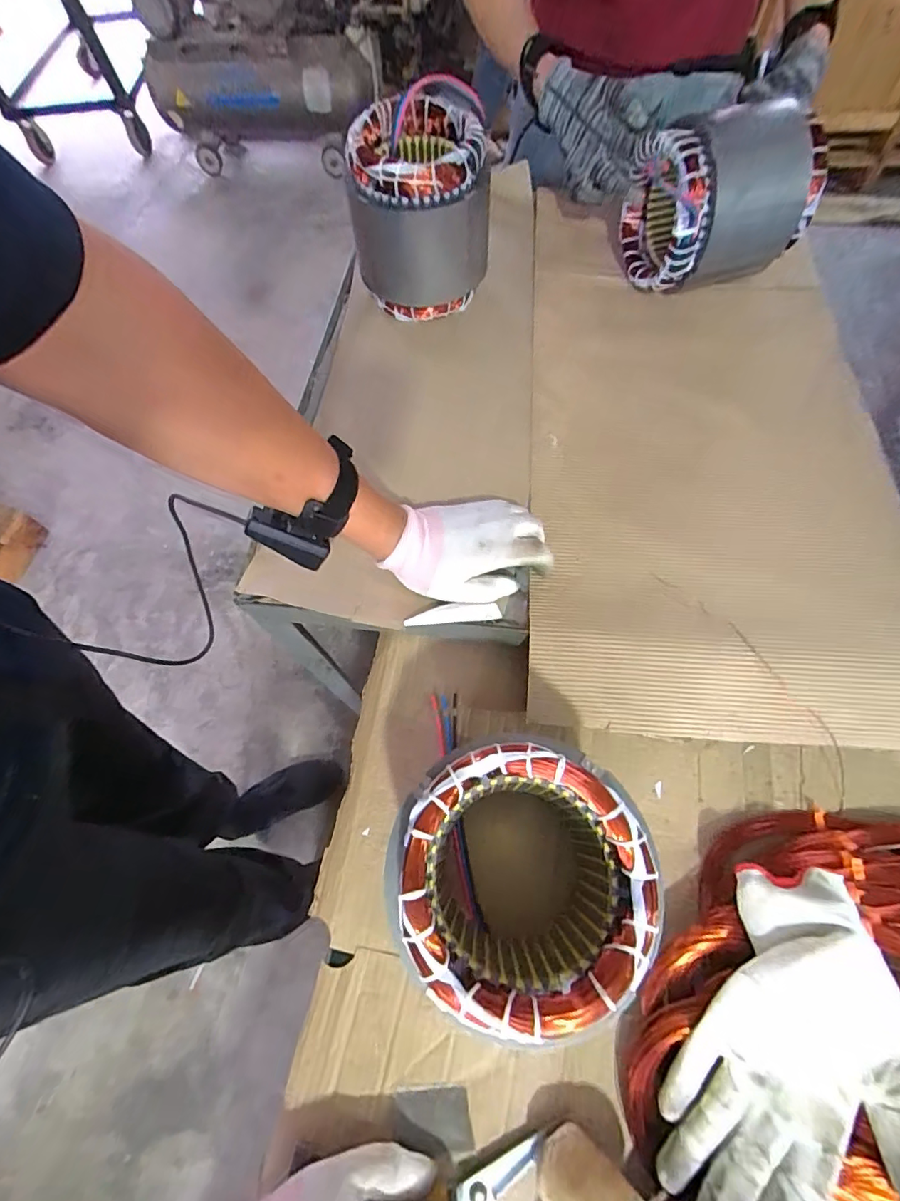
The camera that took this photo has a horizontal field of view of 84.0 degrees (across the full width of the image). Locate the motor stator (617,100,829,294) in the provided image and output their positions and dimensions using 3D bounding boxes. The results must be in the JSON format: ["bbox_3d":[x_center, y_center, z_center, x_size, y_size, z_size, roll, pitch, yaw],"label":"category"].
[{"bbox_3d":[0.304,-0.449,0.570,0.158,0.138,0.158,-12,65,-1],"label":"motor stator"}]

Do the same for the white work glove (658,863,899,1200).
[{"bbox_3d":[0.205,0.270,0.299,0.133,0.024,0.193,2,67,23],"label":"white work glove"}]

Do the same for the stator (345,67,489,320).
[{"bbox_3d":[-0.030,-0.446,0.567,0.141,0.157,0.149,3,66,6],"label":"stator"}]

